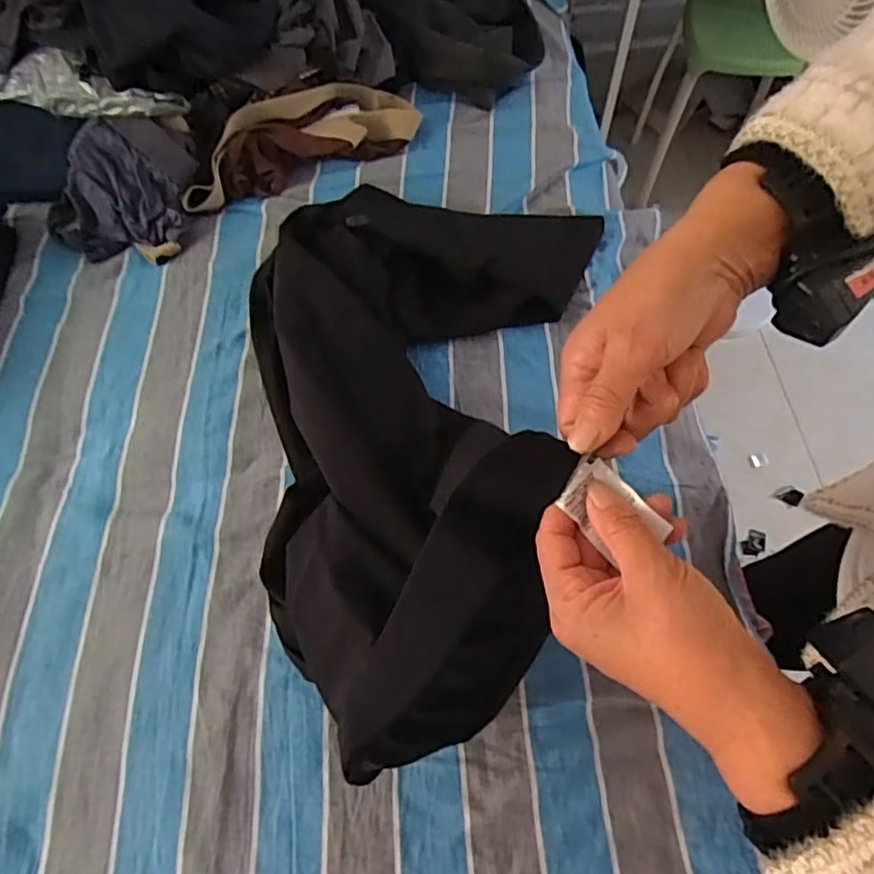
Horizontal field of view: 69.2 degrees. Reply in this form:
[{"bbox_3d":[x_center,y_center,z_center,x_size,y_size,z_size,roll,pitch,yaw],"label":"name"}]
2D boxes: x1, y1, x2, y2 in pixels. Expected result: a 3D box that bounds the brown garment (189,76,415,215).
[{"bbox_3d":[-0.164,-0.357,0.762,0.298,0.071,0.092,-20,66,-8],"label":"brown garment"}]

